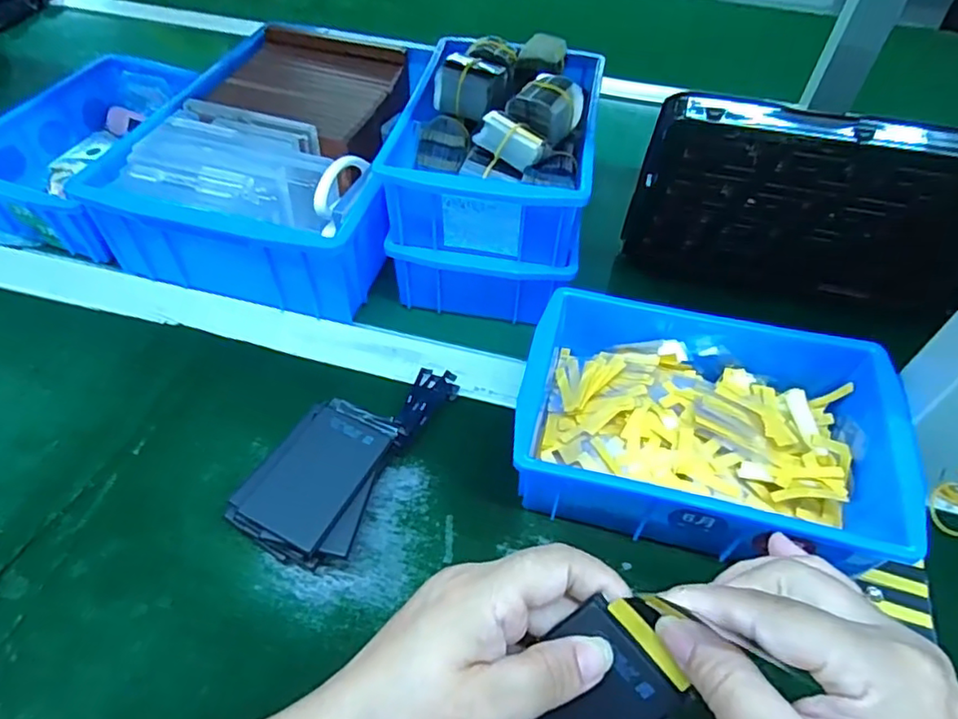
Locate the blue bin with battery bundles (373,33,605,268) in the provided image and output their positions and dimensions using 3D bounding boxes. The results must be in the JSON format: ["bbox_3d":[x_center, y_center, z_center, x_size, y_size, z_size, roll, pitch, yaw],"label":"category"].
[{"bbox_3d":[0.016,-0.161,0.431,0.126,0.074,0.183,9,51,5],"label":"blue bin with battery bundles"}]

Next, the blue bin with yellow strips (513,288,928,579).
[{"bbox_3d":[0.129,0.038,0.358,0.205,0.069,0.154,14,50,9],"label":"blue bin with yellow strips"}]

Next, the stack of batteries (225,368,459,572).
[{"bbox_3d":[-0.074,0.051,0.359,0.065,0.035,0.145,20,52,14],"label":"stack of batteries"}]

